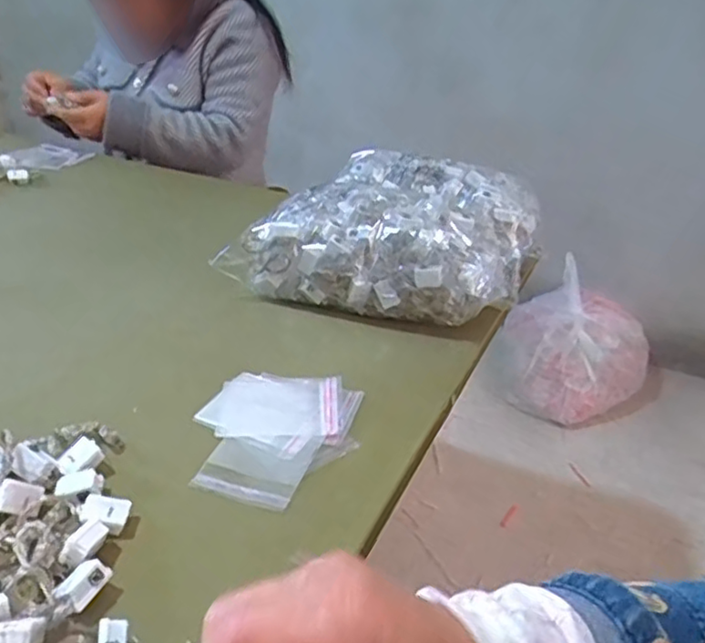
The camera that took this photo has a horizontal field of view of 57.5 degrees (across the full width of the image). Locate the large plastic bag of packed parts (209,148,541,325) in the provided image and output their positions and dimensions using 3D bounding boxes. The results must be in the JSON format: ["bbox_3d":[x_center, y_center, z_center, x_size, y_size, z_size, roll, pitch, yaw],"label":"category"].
[{"bbox_3d":[0.038,-0.087,0.678,0.284,0.124,0.197,16,31,14],"label":"large plastic bag of packed parts"}]

